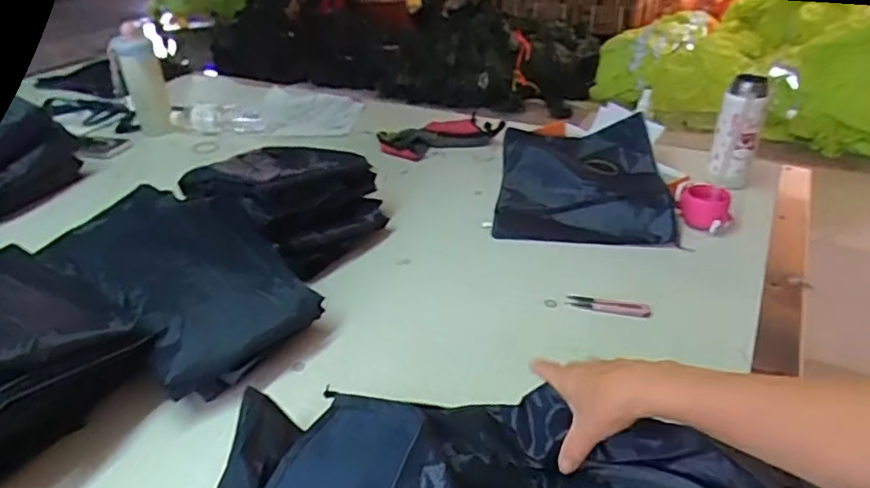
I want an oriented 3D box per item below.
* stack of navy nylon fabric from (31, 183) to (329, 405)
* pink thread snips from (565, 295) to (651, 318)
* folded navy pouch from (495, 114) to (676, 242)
[{"bbox_3d":[-0.338,0.035,0.763,0.400,0.097,0.217,23,40,34],"label":"stack of navy nylon fabric"},{"bbox_3d":[0.225,0.078,0.756,0.102,0.019,0.015,10,34,18],"label":"pink thread snips"},{"bbox_3d":[0.258,-0.126,1.037,0.282,0.053,0.358,4,32,9],"label":"folded navy pouch"}]

